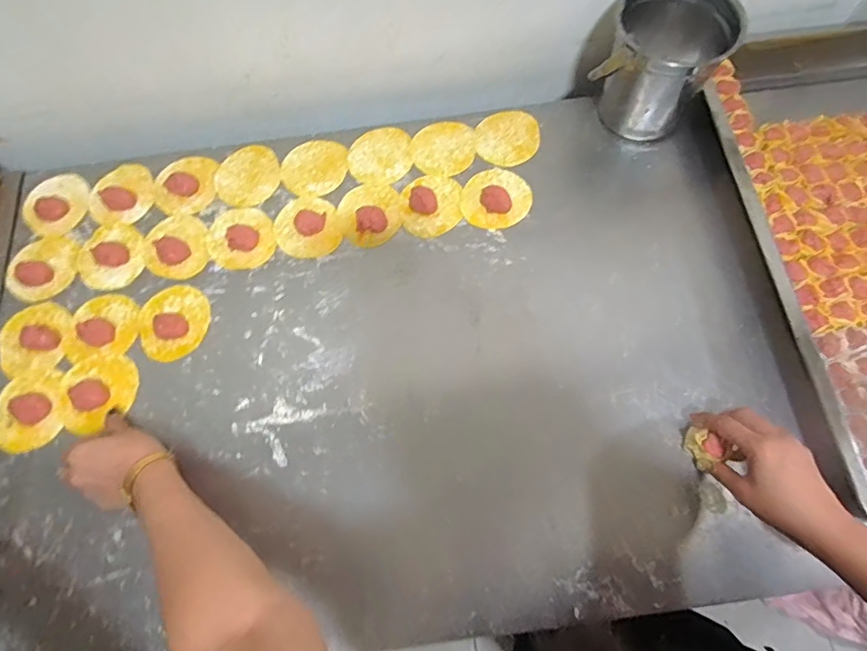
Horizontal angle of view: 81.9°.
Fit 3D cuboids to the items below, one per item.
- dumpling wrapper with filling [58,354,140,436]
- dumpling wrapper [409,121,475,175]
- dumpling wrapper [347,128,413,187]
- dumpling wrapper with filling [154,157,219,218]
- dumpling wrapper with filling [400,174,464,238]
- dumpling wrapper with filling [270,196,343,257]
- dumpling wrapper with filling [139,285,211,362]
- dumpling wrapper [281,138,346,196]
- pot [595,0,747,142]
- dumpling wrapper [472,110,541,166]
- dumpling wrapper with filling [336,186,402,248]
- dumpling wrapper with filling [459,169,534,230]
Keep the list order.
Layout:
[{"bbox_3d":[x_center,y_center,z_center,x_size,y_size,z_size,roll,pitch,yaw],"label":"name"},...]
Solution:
[{"bbox_3d":[-0.371,0.075,0.552,0.081,0.012,0.086,-1,71,2],"label":"dumpling wrapper with filling"},{"bbox_3d":[0.014,-0.235,0.655,0.082,0.006,0.085,-1,71,2],"label":"dumpling wrapper"},{"bbox_3d":[-0.071,-0.224,0.656,0.082,0.009,0.090,-2,71,6],"label":"dumpling wrapper"},{"bbox_3d":[-0.321,-0.180,0.643,0.074,0.011,0.083,-1,71,1],"label":"dumpling wrapper with filling"},{"bbox_3d":[-0.002,-0.152,0.616,0.073,0.019,0.085,-8,71,-1],"label":"dumpling wrapper with filling"},{"bbox_3d":[-0.158,-0.123,0.618,0.077,0.011,0.082,-1,71,2],"label":"dumpling wrapper with filling"},{"bbox_3d":[-0.304,-0.006,0.583,0.081,0.011,0.087,-1,71,2],"label":"dumpling wrapper with filling"},{"bbox_3d":[-0.155,-0.207,0.652,0.082,0.006,0.085,-1,71,2],"label":"dumpling wrapper"},{"bbox_3d":[0.269,-0.308,0.602,0.126,0.146,0.124,-1,71,2],"label":"pot"},{"bbox_3d":[0.098,-0.247,0.655,0.081,0.004,0.088,-1,71,2],"label":"dumpling wrapper"},{"bbox_3d":[-0.080,-0.141,0.615,0.071,0.017,0.083,-8,71,-1],"label":"dumpling wrapper with filling"},{"bbox_3d":[0.078,-0.158,0.615,0.088,0.013,0.080,-1,71,2],"label":"dumpling wrapper with filling"}]

